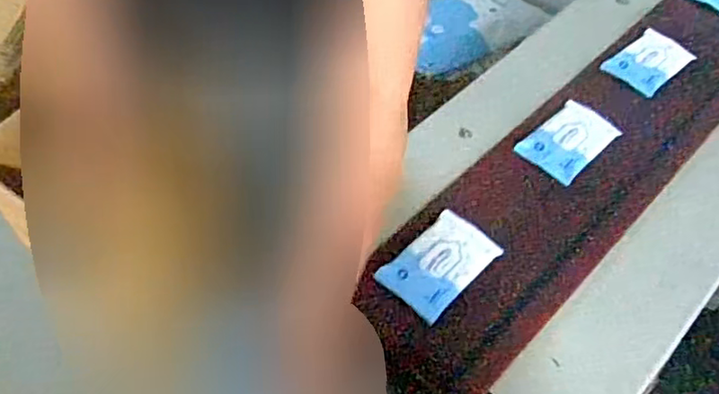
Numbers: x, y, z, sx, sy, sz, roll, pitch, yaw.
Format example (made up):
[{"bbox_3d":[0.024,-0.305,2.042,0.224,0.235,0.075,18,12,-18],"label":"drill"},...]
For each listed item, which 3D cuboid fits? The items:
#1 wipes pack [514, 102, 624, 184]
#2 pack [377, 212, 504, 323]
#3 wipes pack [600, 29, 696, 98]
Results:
[{"bbox_3d":[0.304,-0.084,0.919,0.090,0.024,0.161,38,61,26],"label":"wipes pack"},{"bbox_3d":[0.099,0.077,0.769,0.086,0.027,0.149,37,61,25],"label":"pack"},{"bbox_3d":[0.496,-0.232,1.084,0.163,0.030,0.092,-37,60,-25],"label":"wipes pack"}]

